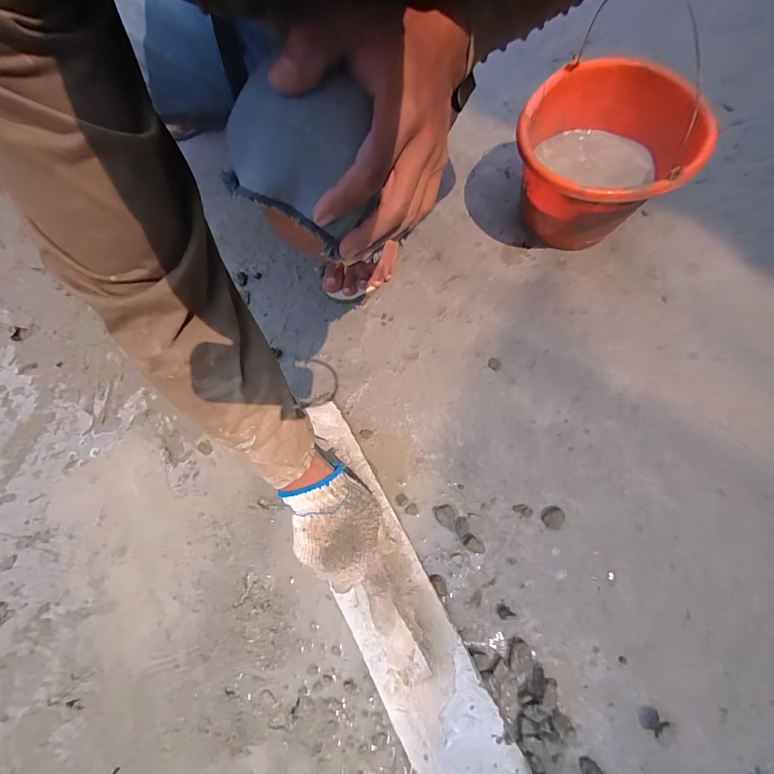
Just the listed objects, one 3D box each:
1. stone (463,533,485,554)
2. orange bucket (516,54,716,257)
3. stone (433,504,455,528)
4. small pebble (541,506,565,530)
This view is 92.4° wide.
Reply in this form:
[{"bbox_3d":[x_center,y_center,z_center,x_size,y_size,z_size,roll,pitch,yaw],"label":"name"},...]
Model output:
[{"bbox_3d":[0.114,0.207,0.488,0.028,0.013,0.017,34,77,11],"label":"stone"},{"bbox_3d":[0.305,-0.326,0.560,0.220,0.172,0.243,38,78,12],"label":"orange bucket"},{"bbox_3d":[0.079,0.174,0.499,0.025,0.010,0.031,-22,74,-5],"label":"stone"},{"bbox_3d":[0.222,0.173,0.495,0.030,0.014,0.026,-40,76,-10],"label":"small pebble"}]

